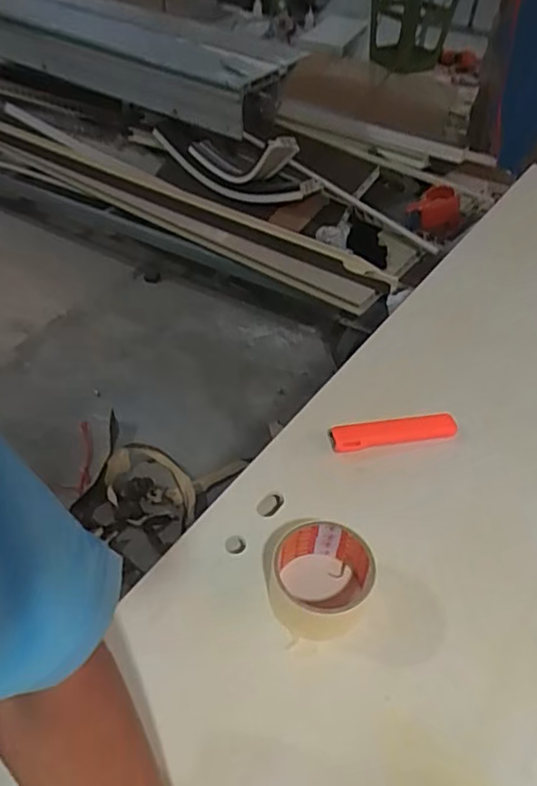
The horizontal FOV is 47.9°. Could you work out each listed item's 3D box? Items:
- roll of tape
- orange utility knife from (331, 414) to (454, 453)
[{"bbox_3d":[0.044,0.157,0.512,0.083,0.051,0.079,3,46,-3],"label":"roll of tape"},{"bbox_3d":[0.138,0.041,0.652,0.144,0.010,0.028,-7,47,-12],"label":"orange utility knife"}]

